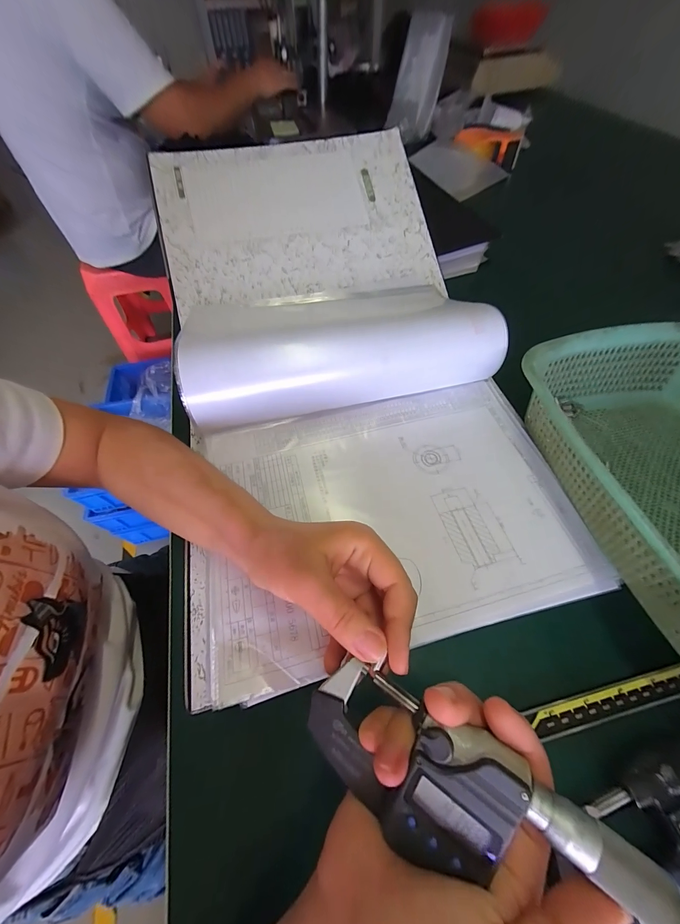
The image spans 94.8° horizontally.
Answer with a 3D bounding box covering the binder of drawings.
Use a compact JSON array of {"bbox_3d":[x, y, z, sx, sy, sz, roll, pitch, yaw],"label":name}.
[{"bbox_3d":[-0.007,-0.133,0.321,0.329,0.142,0.572,-13,60,-6],"label":"binder of drawings"}]

